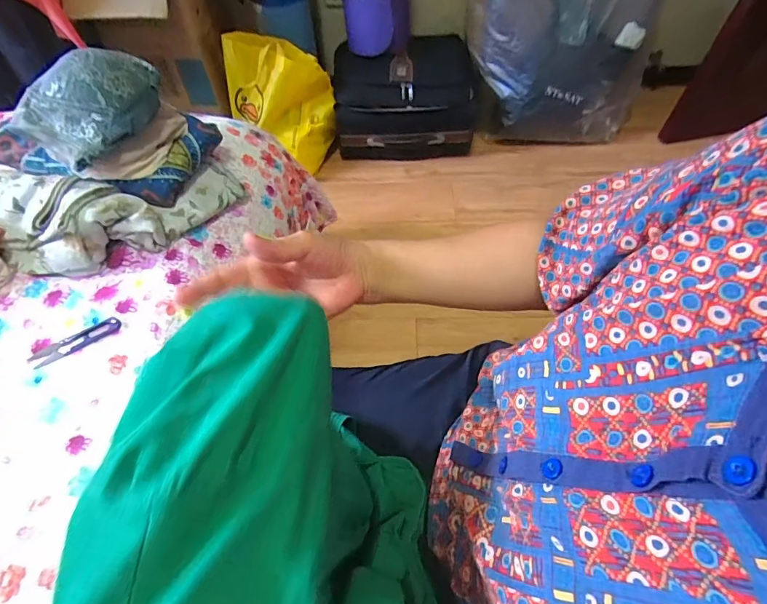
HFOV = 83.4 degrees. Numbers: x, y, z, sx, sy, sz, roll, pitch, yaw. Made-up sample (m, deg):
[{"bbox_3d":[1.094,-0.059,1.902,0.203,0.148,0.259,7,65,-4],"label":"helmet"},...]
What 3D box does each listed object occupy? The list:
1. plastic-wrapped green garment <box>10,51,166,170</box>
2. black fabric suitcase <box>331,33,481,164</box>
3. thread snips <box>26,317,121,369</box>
[{"bbox_3d":[-0.382,-0.260,0.569,0.133,0.090,0.182,33,65,20],"label":"plastic-wrapped green garment"},{"bbox_3d":[0.076,-0.677,1.425,0.444,0.249,0.356,2,58,3],"label":"black fabric suitcase"},{"bbox_3d":[-0.375,0.049,0.525,0.103,0.006,0.025,-28,61,-15],"label":"thread snips"}]

